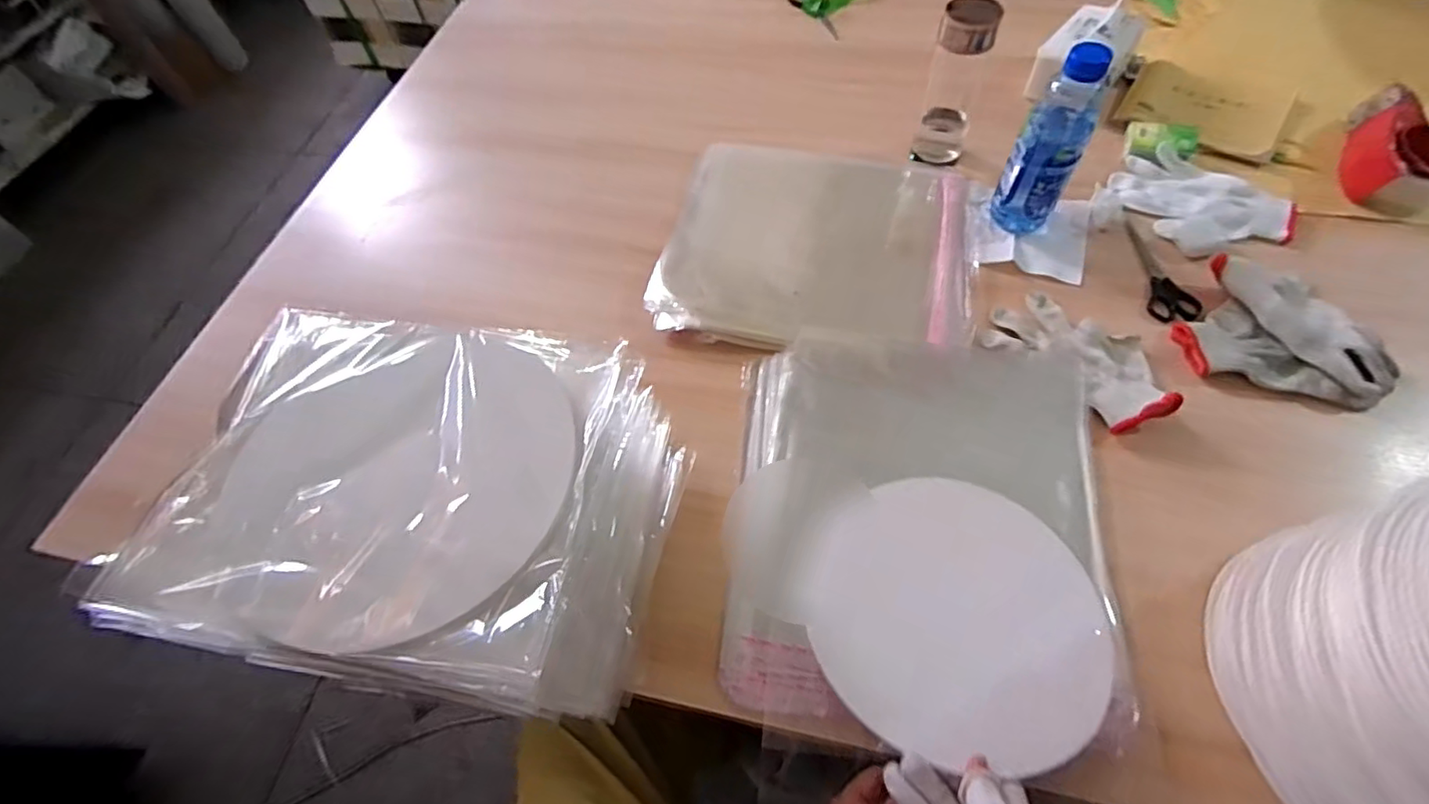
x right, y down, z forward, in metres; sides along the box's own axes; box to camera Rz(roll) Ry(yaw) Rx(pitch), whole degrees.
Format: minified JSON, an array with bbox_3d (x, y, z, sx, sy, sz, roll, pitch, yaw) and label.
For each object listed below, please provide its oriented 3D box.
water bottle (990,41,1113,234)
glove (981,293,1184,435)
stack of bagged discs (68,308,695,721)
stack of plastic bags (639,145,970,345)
[{"bbox_3d":[0.366,-0.278,0.658,0.067,0.191,0.057,32,67,20],"label":"water bottle"},{"bbox_3d":[0.382,-0.052,0.627,0.098,0.034,0.183,-38,64,-17],"label":"glove"},{"bbox_3d":[-0.208,0.089,0.498,0.316,0.189,0.262,9,61,9],"label":"stack of bagged discs"},{"bbox_3d":[0.129,-0.199,0.749,0.361,0.033,0.316,6,60,8],"label":"stack of plastic bags"}]

